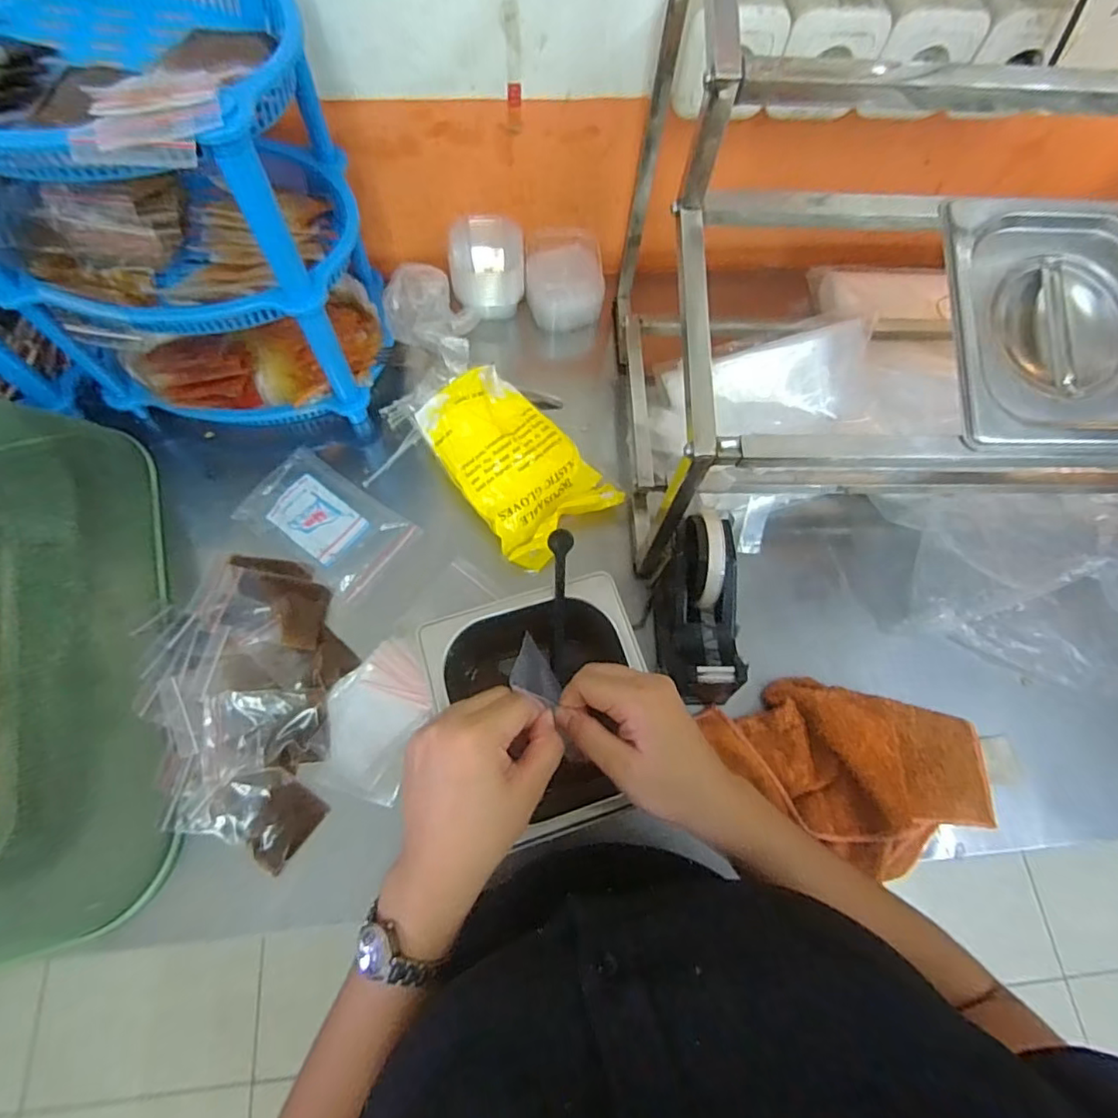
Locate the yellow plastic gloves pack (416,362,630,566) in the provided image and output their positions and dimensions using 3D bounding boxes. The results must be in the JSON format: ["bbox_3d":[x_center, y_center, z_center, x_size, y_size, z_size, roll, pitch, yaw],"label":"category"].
[{"bbox_3d":[-0.044,-0.098,0.582,0.122,0.062,0.183,-40,76,-15],"label":"yellow plastic gloves pack"}]

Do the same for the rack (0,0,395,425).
[{"bbox_3d":[-0.320,-0.273,0.508,0.286,0.313,0.201,9,69,1],"label":"rack"}]

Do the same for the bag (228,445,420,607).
[{"bbox_3d":[-0.226,-0.039,0.583,0.152,0.012,0.098,35,72,10],"label":"bag"}]

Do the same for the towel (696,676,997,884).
[{"bbox_3d":[0.252,0.183,0.514,0.242,0.052,0.140,13,69,3],"label":"towel"}]

